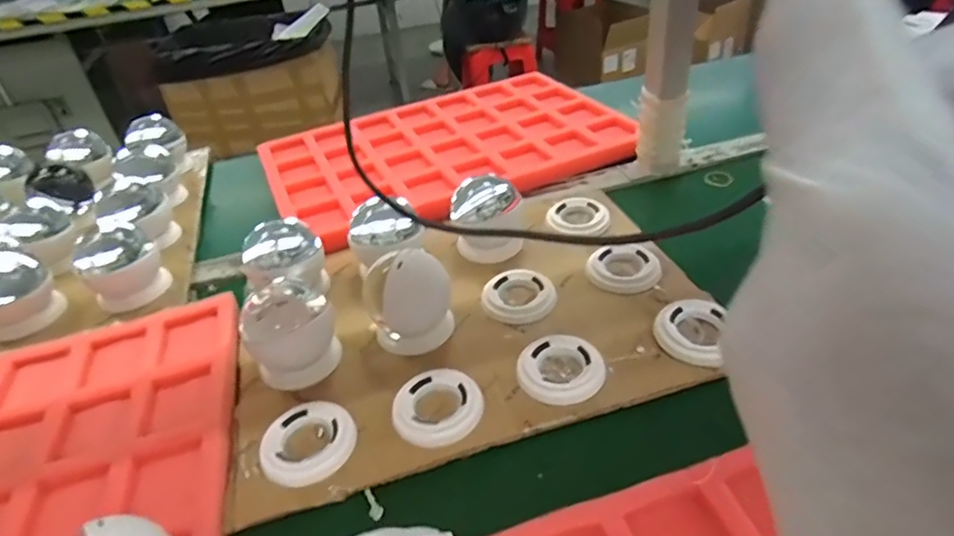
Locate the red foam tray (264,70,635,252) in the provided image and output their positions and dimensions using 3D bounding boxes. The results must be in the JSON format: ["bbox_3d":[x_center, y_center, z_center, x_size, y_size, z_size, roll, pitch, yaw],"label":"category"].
[{"bbox_3d":[-0.045,-0.175,0.808,0.485,0.033,0.354,-20,39,-16],"label":"red foam tray"}]

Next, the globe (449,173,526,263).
[{"bbox_3d":[0.012,-0.051,0.588,0.076,0.071,0.066,-7,37,0],"label":"globe"}]

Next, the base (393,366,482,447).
[{"bbox_3d":[-0.032,0.110,0.451,0.069,0.012,0.070,-5,37,3],"label":"base"}]

